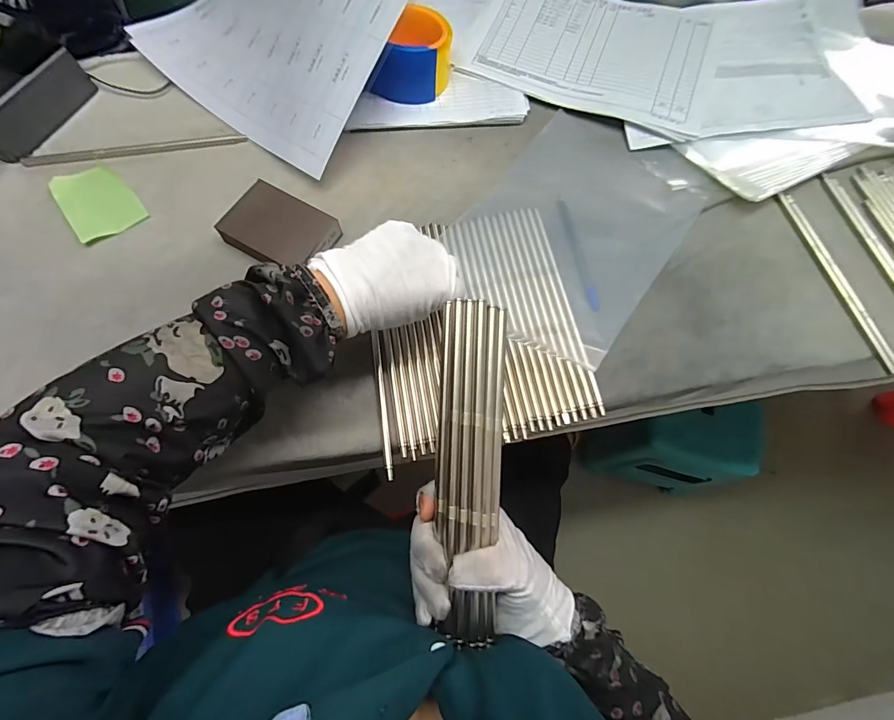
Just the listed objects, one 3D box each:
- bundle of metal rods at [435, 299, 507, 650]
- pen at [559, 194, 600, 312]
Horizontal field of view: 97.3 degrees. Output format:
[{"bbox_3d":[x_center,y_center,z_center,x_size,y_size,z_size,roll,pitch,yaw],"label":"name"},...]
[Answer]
[{"bbox_3d":[0.016,0.070,0.260,0.041,0.017,0.215,2,86,-1],"label":"bundle of metal rods"},{"bbox_3d":[0.132,-0.110,0.400,0.011,0.006,0.130,-11,71,-5],"label":"pen"}]

